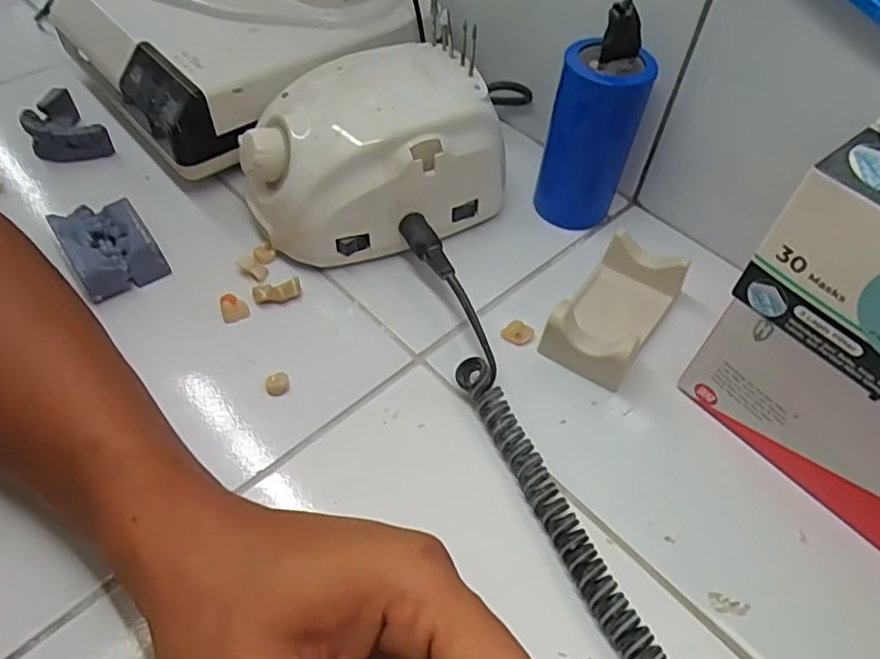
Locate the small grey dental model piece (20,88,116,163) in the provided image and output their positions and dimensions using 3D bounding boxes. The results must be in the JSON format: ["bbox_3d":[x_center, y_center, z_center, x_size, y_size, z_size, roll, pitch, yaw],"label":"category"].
[{"bbox_3d":[-0.257,-0.135,0.413,0.058,0.029,0.040,39,59,24],"label":"small grey dental model piece"}]

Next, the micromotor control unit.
[{"bbox_3d":[-0.040,-0.095,0.353,0.134,0.085,0.102,-34,60,-24],"label":"micromotor control unit"}]

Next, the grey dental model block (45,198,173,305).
[{"bbox_3d":[-0.181,-0.046,0.334,0.041,0.029,0.046,-28,59,-23],"label":"grey dental model block"}]

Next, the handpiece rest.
[{"bbox_3d":[0.095,-0.013,0.330,0.045,0.035,0.090,31,56,19],"label":"handpiece rest"}]

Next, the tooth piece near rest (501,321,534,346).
[{"bbox_3d":[0.043,0.002,0.334,0.017,0.011,0.010,14,52,7],"label":"tooth piece near rest"}]

